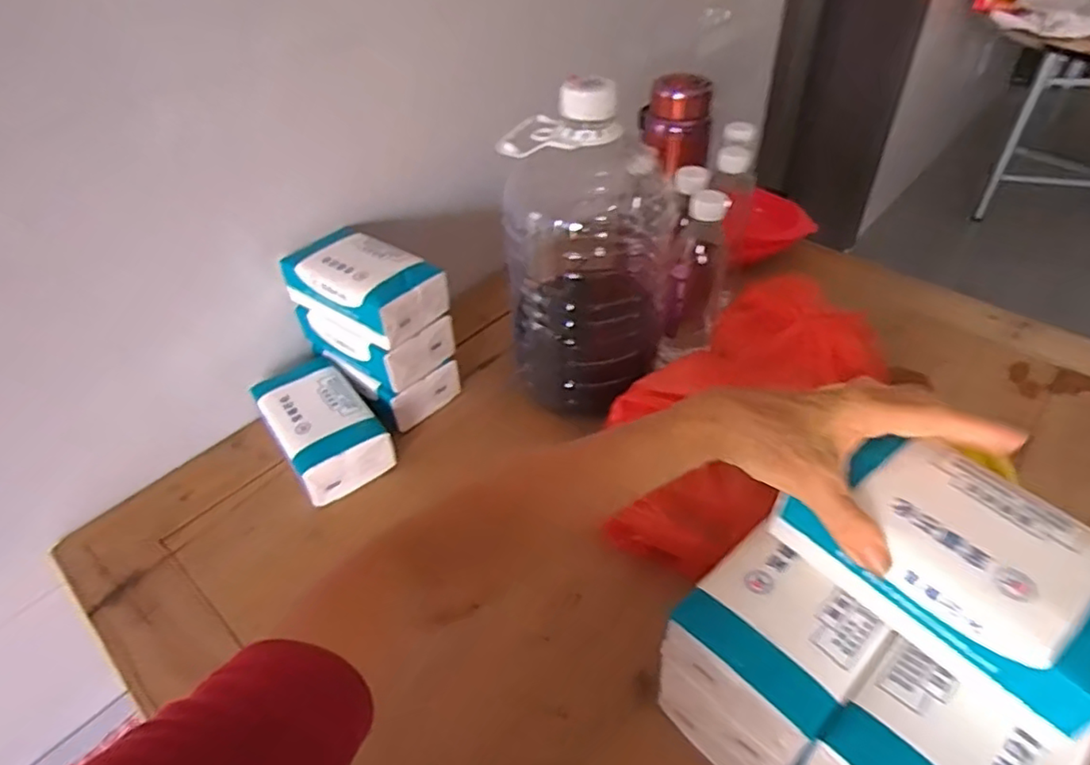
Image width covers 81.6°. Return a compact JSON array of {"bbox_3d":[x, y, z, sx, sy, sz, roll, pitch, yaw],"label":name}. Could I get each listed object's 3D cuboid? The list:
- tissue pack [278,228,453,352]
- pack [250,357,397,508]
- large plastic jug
[{"bbox_3d":[-0.193,-0.102,0.674,0.160,0.066,0.094,27,51,29],"label":"tissue pack"},{"bbox_3d":[-0.243,0.048,0.683,0.098,0.058,0.162,-29,48,-24],"label":"pack"},{"bbox_3d":[0.042,-0.133,0.664,0.166,0.311,0.164,-3,43,2],"label":"large plastic jug"}]

